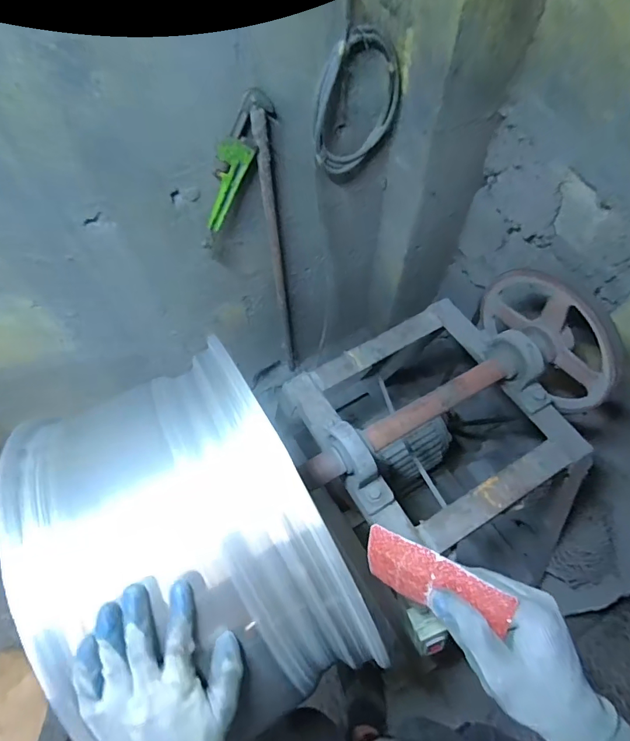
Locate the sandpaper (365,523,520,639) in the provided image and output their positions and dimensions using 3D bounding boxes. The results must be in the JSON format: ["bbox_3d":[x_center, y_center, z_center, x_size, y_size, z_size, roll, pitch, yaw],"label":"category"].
[{"bbox_3d":[0.089,0.165,0.335,0.108,0.054,0.011,18,23,32],"label":"sandpaper"}]

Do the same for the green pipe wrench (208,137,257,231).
[{"bbox_3d":[-0.149,-0.312,0.740,0.024,0.152,0.057,43,37,20],"label":"green pipe wrench"}]

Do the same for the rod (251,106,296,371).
[{"bbox_3d":[-0.082,-0.212,1.008,0.023,0.765,0.025,-7,61,-3],"label":"rod"}]

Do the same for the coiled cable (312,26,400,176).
[{"bbox_3d":[0.070,-0.457,0.747,0.189,0.220,0.034,-34,67,-16],"label":"coiled cable"}]

